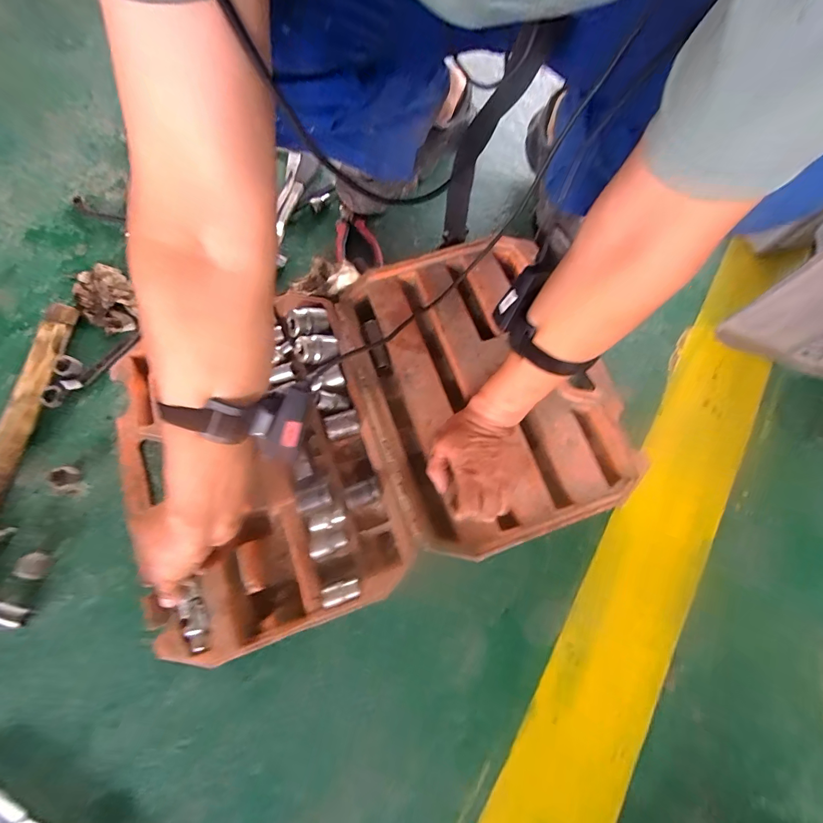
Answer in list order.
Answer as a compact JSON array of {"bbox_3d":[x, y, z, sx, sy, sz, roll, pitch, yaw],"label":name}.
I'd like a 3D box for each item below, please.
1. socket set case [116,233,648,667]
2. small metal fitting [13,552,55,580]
[{"bbox_3d":[-0.045,0.009,0.478,0.561,0.050,0.385,-20,74,-8],"label":"socket set case"},{"bbox_3d":[-0.439,0.180,0.444,0.022,0.024,0.029,-2,73,-3],"label":"small metal fitting"}]

